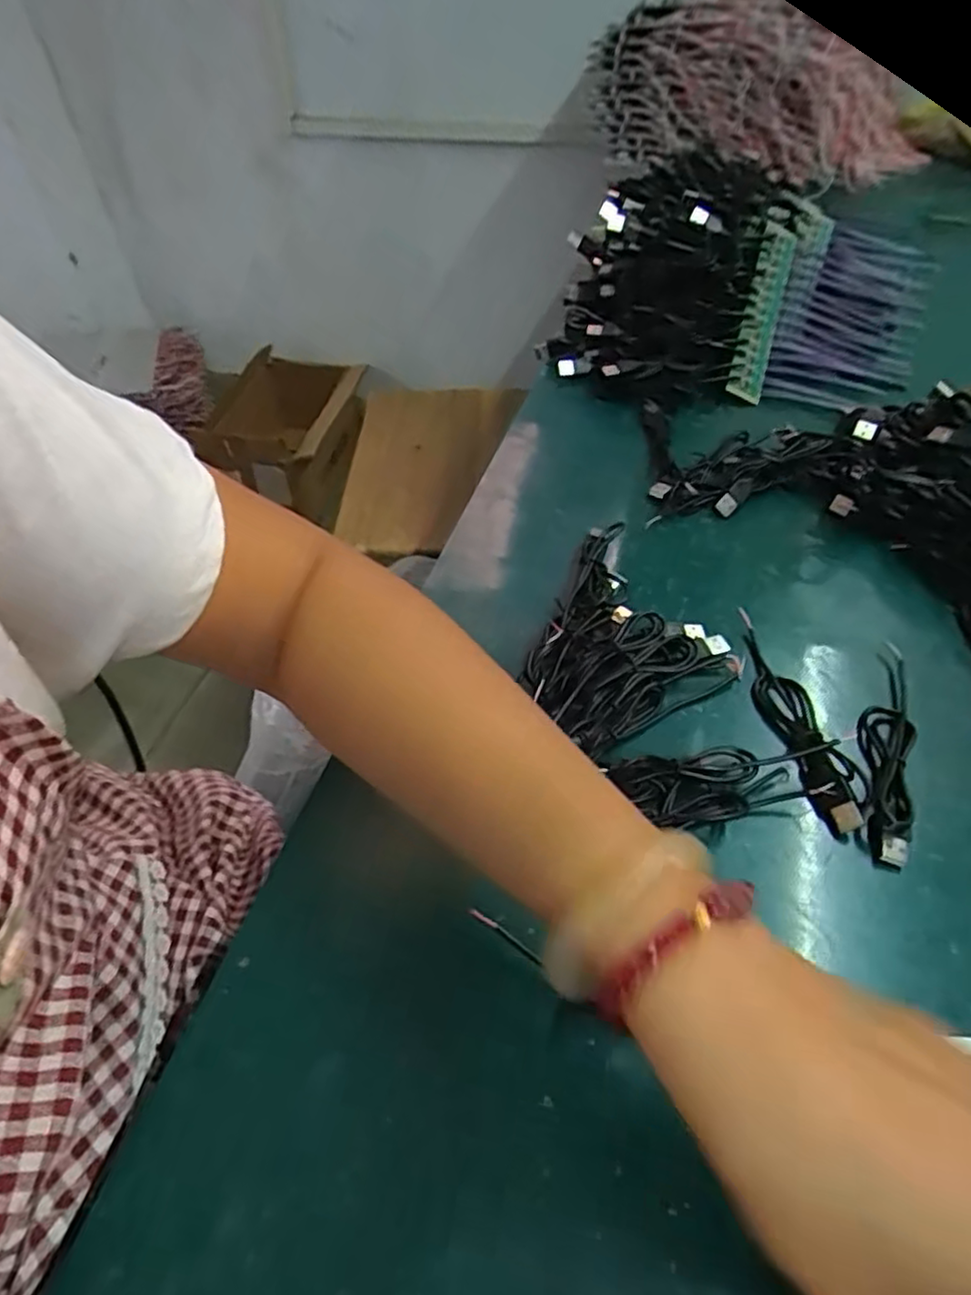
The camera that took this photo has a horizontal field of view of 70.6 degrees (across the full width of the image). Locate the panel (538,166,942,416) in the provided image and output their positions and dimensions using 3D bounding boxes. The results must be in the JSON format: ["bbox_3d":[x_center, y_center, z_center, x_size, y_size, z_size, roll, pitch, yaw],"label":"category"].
[{"bbox_3d":[0.230,-0.304,0.609,0.294,0.079,0.234,19,85,-5],"label":"panel"}]

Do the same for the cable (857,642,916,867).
[{"bbox_3d":[0.212,0.049,0.362,0.026,0.017,0.140,17,53,16],"label":"cable"}]

